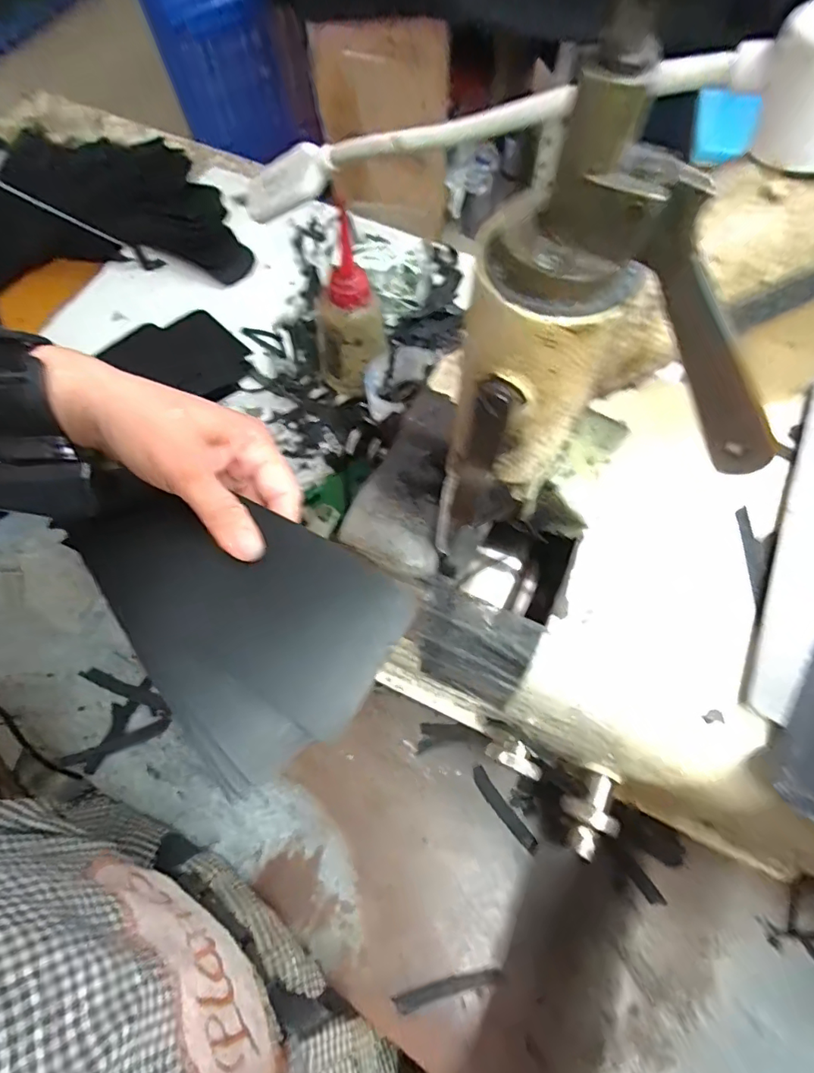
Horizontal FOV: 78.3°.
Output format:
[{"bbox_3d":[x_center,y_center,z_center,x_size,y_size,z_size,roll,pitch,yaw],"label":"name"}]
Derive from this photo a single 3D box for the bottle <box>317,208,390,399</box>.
[{"bbox_3d":[-0.053,-0.186,0.431,0.059,0.160,0.047,-30,69,-10],"label":"bottle"}]

